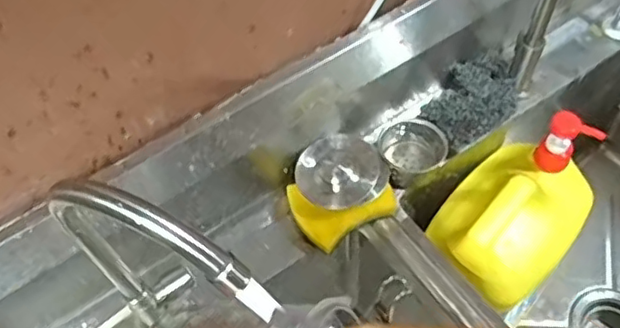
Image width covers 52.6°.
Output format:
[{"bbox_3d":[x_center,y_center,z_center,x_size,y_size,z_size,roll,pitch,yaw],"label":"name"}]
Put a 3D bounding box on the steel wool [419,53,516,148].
[{"bbox_3d":[0.190,-0.077,0.715,0.132,0.029,0.077,-36,62,-17],"label":"steel wool"}]

